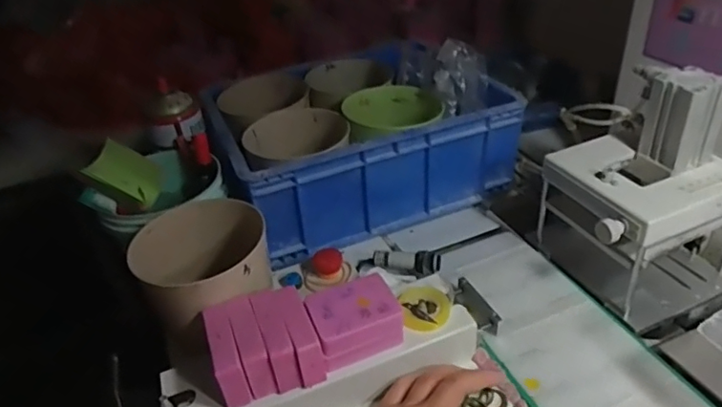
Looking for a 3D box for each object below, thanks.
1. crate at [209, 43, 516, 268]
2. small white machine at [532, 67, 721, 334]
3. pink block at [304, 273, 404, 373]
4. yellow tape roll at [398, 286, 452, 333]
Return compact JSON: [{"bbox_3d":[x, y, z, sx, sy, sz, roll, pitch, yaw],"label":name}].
[{"bbox_3d":[-0.007,-0.083,0.682,0.340,0.130,0.241,-17,36,-16],"label":"crate"},{"bbox_3d":[0.266,-0.011,0.498,0.171,0.194,0.149,-19,37,-18],"label":"small white machine"},{"bbox_3d":[-0.005,0.094,0.437,0.070,0.040,0.050,-18,37,-17],"label":"pink block"},{"bbox_3d":[0.056,0.090,0.464,0.042,0.014,0.049,-9,35,-4],"label":"yellow tape roll"}]

